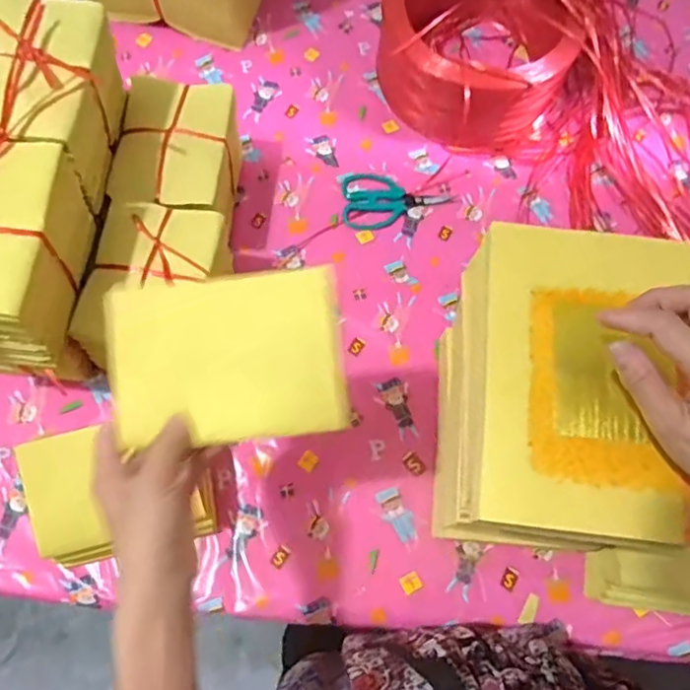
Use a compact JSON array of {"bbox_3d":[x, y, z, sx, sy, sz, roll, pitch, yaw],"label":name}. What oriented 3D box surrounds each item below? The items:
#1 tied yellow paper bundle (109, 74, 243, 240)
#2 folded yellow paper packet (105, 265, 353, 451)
[{"bbox_3d":[-0.197,-0.215,0.721,0.120,0.141,0.166,6,71,1],"label":"tied yellow paper bundle"},{"bbox_3d":[-0.085,0.009,0.412,0.164,0.009,0.114,-6,88,3],"label":"folded yellow paper packet"}]

